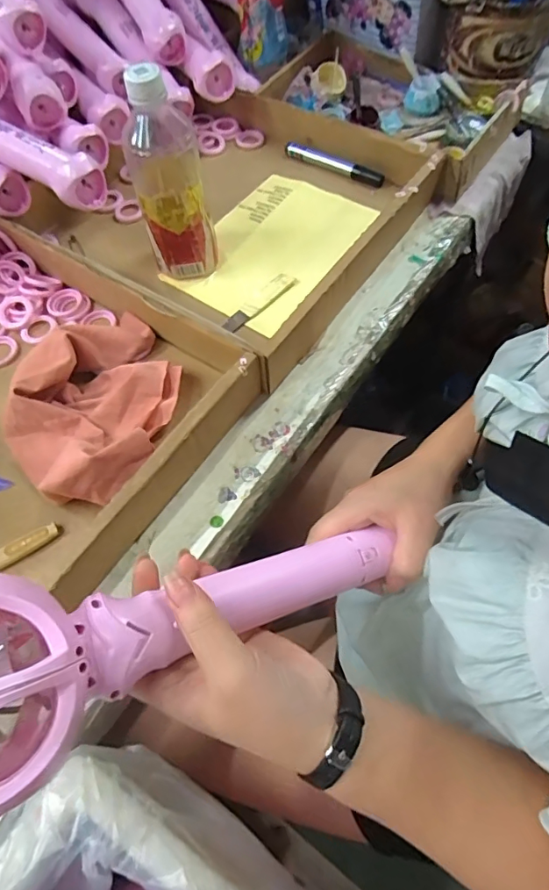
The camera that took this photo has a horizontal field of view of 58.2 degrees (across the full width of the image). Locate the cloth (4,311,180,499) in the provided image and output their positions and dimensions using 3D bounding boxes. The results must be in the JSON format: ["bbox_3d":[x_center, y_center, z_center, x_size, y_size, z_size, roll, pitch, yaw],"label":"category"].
[{"bbox_3d":[-0.152,-0.044,0.422,0.131,0.073,0.187,16,63,10],"label":"cloth"}]

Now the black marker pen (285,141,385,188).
[{"bbox_3d":[0.071,-0.346,0.610,0.135,0.015,0.020,27,66,15],"label":"black marker pen"}]

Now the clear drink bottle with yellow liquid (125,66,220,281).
[{"bbox_3d":[-0.099,-0.248,0.464,0.063,0.183,0.069,-12,62,-5],"label":"clear drink bottle with yellow liquid"}]

